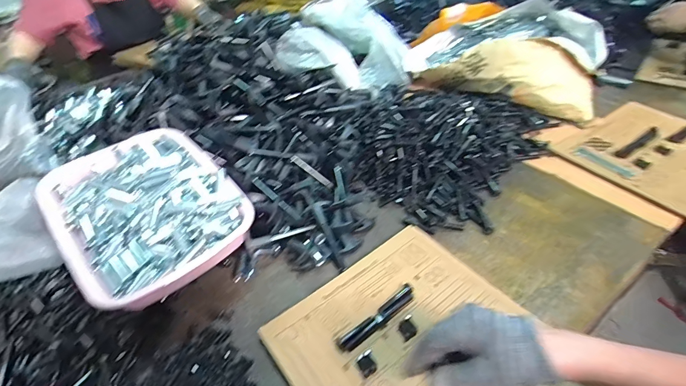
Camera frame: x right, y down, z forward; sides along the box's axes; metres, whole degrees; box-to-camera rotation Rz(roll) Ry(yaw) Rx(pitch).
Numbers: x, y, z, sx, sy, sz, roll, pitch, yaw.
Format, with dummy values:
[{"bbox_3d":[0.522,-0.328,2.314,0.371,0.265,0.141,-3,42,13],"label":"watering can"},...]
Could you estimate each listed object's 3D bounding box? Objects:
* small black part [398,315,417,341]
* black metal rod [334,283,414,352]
[{"bbox_3d":[0.088,0.181,0.497,0.022,0.008,0.026,-23,45,-15],"label":"small black part"},{"bbox_3d":[0.048,0.170,0.508,0.130,0.015,0.025,-30,49,-28],"label":"black metal rod"}]

